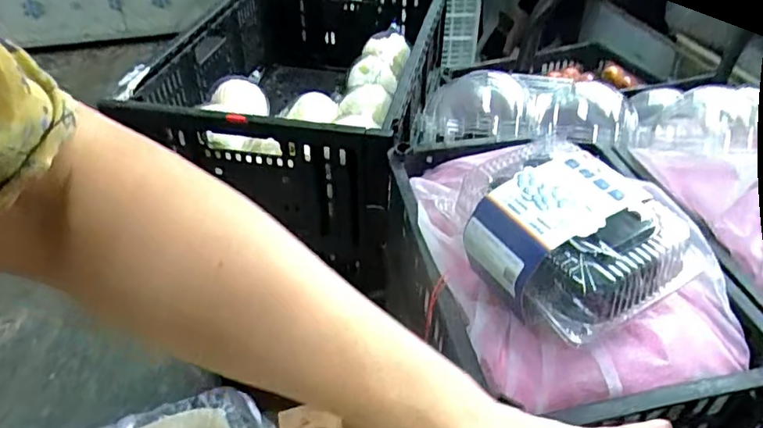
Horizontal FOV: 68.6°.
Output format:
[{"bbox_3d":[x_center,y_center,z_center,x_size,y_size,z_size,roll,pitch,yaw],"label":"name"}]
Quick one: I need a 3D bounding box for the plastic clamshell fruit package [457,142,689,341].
[{"bbox_3d":[0.148,0.023,0.431,0.125,0.074,0.133,-23,44,-24],"label":"plastic clamshell fruit package"}]

